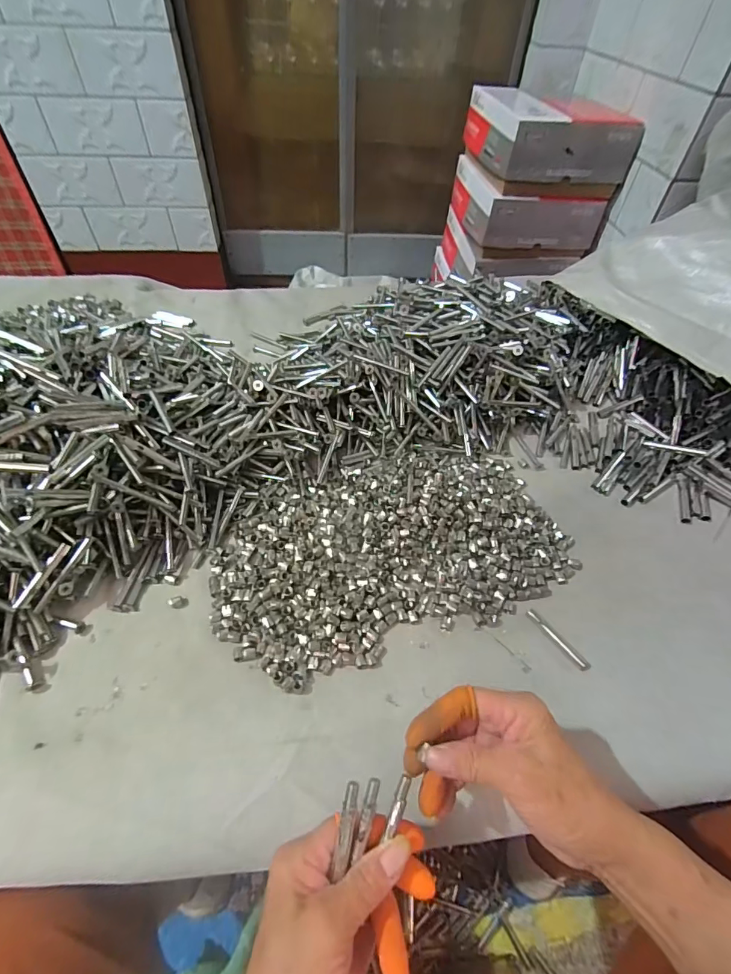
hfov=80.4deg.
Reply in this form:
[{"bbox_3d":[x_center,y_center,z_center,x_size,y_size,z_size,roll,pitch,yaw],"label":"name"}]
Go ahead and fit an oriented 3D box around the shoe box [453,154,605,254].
[{"bbox_3d":[0.431,-0.798,1.200,0.308,0.142,0.359,-3,51,-5],"label":"shoe box"}]

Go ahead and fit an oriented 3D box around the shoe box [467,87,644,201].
[{"bbox_3d":[0.452,-0.886,1.102,0.316,0.145,0.347,-3,51,-5],"label":"shoe box"}]

